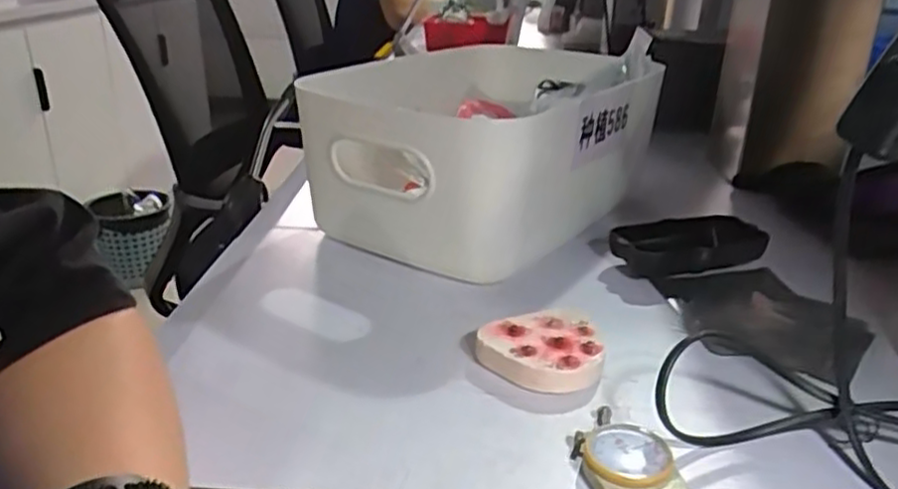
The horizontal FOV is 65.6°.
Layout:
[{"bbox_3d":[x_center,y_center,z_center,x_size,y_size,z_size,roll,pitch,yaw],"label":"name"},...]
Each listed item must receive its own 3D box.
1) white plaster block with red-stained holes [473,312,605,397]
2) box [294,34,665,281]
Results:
[{"bbox_3d":[0.054,0.060,0.389,0.063,0.020,0.057,22,32,40],"label":"white plaster block with red-stained holes"},{"bbox_3d":[0.039,-0.083,0.582,0.200,0.131,0.296,15,28,30],"label":"box"}]

